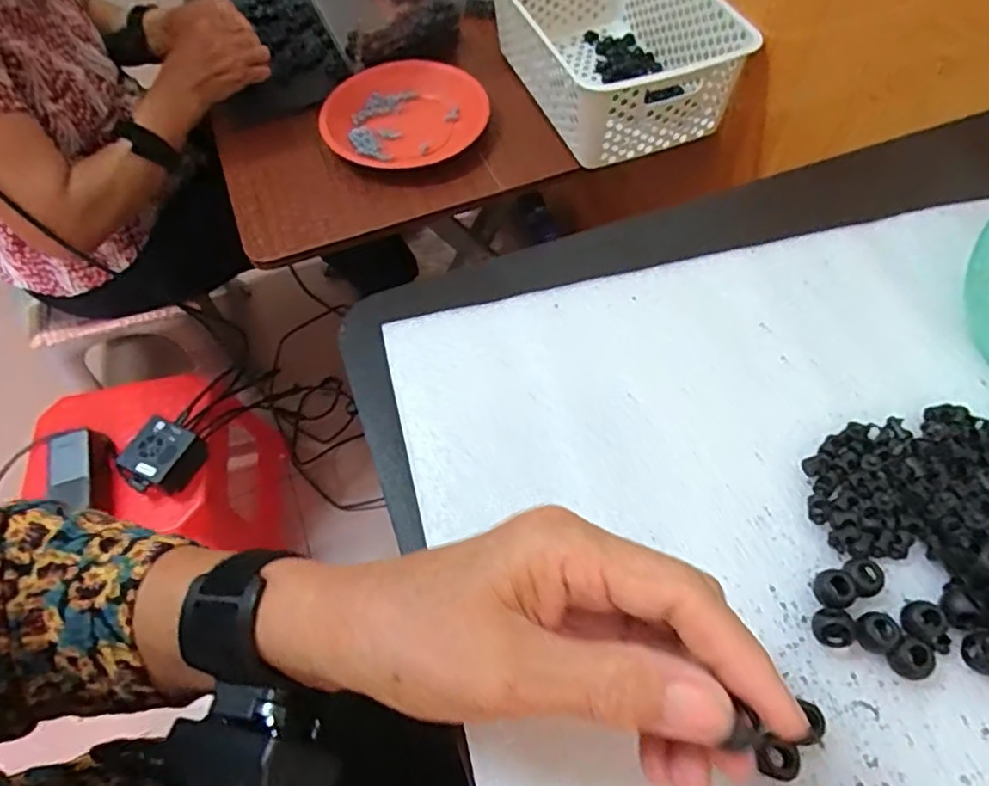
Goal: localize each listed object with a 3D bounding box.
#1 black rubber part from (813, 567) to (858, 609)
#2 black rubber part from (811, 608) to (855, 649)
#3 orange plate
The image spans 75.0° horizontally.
[{"bbox_3d":[0.140,0.081,0.265,0.015,0.010,0.015,-13,59,-7],"label":"black rubber part"},{"bbox_3d":[0.134,0.094,0.256,0.014,0.016,0.011,13,59,10],"label":"black rubber part"},{"bbox_3d":[-0.107,-0.336,0.772,0.191,0.025,0.165,-7,59,-2],"label":"orange plate"}]

